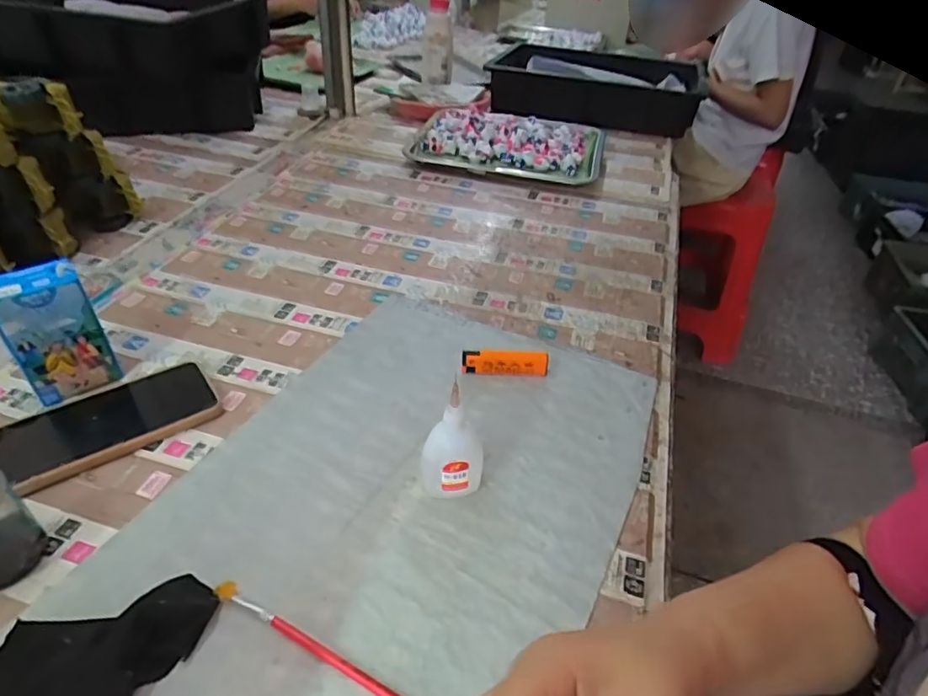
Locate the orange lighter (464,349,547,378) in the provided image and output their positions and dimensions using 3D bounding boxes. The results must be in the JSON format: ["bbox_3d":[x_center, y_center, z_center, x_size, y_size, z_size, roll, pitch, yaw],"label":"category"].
[{"bbox_3d":[0.039,0.014,0.526,0.081,0.024,0.011,1,39,-5],"label":"orange lighter"}]

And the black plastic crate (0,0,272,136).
[{"bbox_3d":[-0.589,-0.507,0.965,0.470,0.197,0.278,9,39,6],"label":"black plastic crate"}]

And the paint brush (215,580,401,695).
[{"bbox_3d":[-0.087,0.174,0.327,0.152,0.005,0.010,21,41,19],"label":"paint brush"}]

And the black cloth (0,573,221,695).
[{"bbox_3d":[-0.220,0.174,0.303,0.092,0.024,0.144,20,41,19],"label":"black cloth"}]

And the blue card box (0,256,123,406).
[{"bbox_3d":[-0.343,-0.015,0.465,0.066,0.102,0.041,-25,47,-32],"label":"blue card box"}]

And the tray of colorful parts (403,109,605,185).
[{"bbox_3d":[0.076,-0.343,0.930,0.313,0.038,0.226,8,39,3],"label":"tray of colorful parts"}]

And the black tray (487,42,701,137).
[{"bbox_3d":[0.282,-0.565,1.210,0.428,0.090,0.352,12,39,7],"label":"black tray"}]

